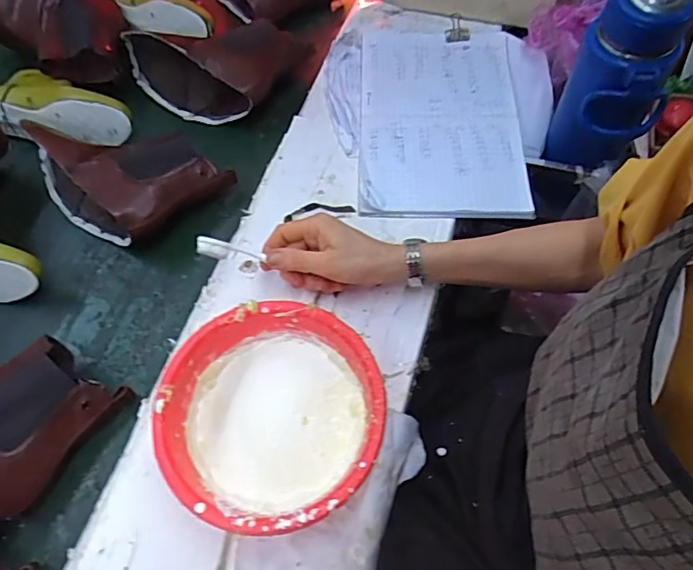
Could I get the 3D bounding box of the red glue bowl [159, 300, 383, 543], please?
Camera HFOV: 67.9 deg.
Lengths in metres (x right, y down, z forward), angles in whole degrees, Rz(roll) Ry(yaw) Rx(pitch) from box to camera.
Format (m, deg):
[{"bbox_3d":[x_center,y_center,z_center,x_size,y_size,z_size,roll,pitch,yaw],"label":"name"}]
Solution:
[{"bbox_3d":[-0.065,0.118,0.465,0.182,0.076,0.185,0,62,-1],"label":"red glue bowl"}]

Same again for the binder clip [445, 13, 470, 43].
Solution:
[{"bbox_3d":[0.160,-0.375,0.745,0.034,0.011,0.059,2,62,0],"label":"binder clip"}]

